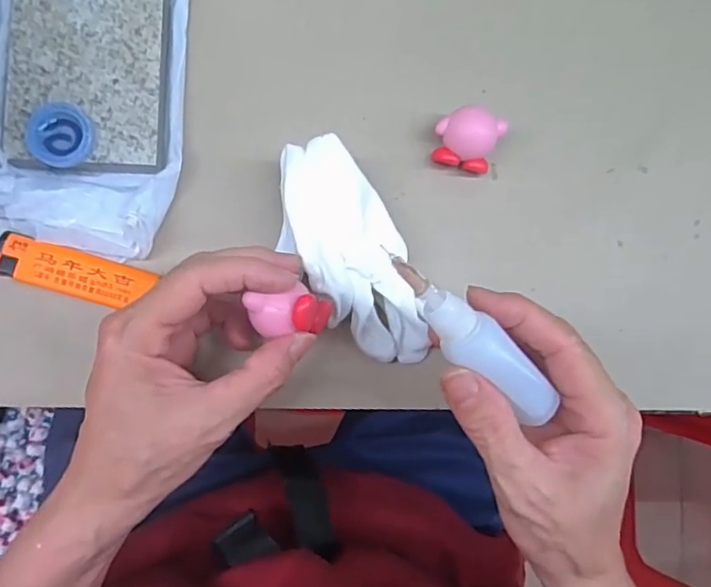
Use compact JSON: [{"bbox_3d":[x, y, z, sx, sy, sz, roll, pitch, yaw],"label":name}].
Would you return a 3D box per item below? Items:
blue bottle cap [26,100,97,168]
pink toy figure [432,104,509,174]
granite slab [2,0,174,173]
[{"bbox_3d":[-0.147,-0.079,0.282,0.033,0.008,0.031,0,86,-7],"label":"blue bottle cap"},{"bbox_3d":[0.061,-0.084,0.312,0.034,0.026,0.029,24,84,-4],"label":"pink toy figure"},{"bbox_3d":[-0.136,-0.138,0.296,0.077,0.016,0.149,2,86,-6],"label":"granite slab"}]

